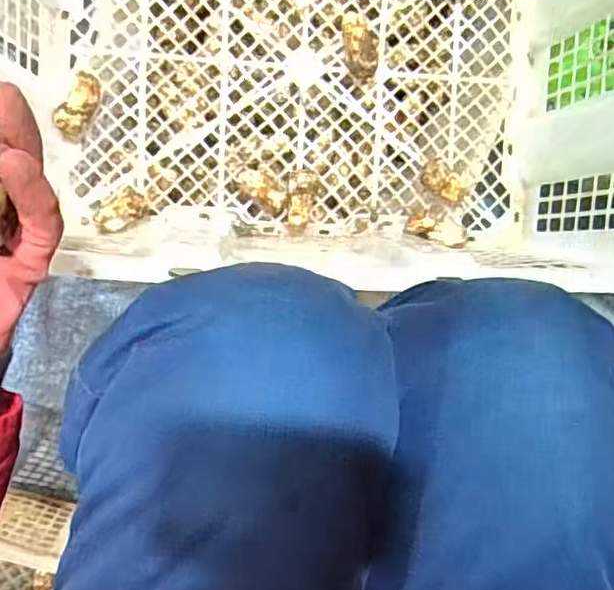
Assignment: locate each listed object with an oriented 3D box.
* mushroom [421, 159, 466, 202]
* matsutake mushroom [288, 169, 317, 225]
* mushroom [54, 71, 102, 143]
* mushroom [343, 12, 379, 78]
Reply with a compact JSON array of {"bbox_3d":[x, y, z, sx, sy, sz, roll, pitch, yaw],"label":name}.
[{"bbox_3d":[0.117,-0.099,0.538,0.043,0.028,0.026,27,92,-9],"label":"mushroom"},{"bbox_3d":[-0.005,-0.083,0.534,0.024,0.024,0.045,5,95,-7],"label":"matsutake mushroom"},{"bbox_3d":[-0.182,-0.151,0.498,0.023,0.030,0.053,21,93,-8],"label":"mushroom"},{"bbox_3d":[0.047,-0.211,0.524,0.032,0.025,0.055,-4,96,-6],"label":"mushroom"}]

